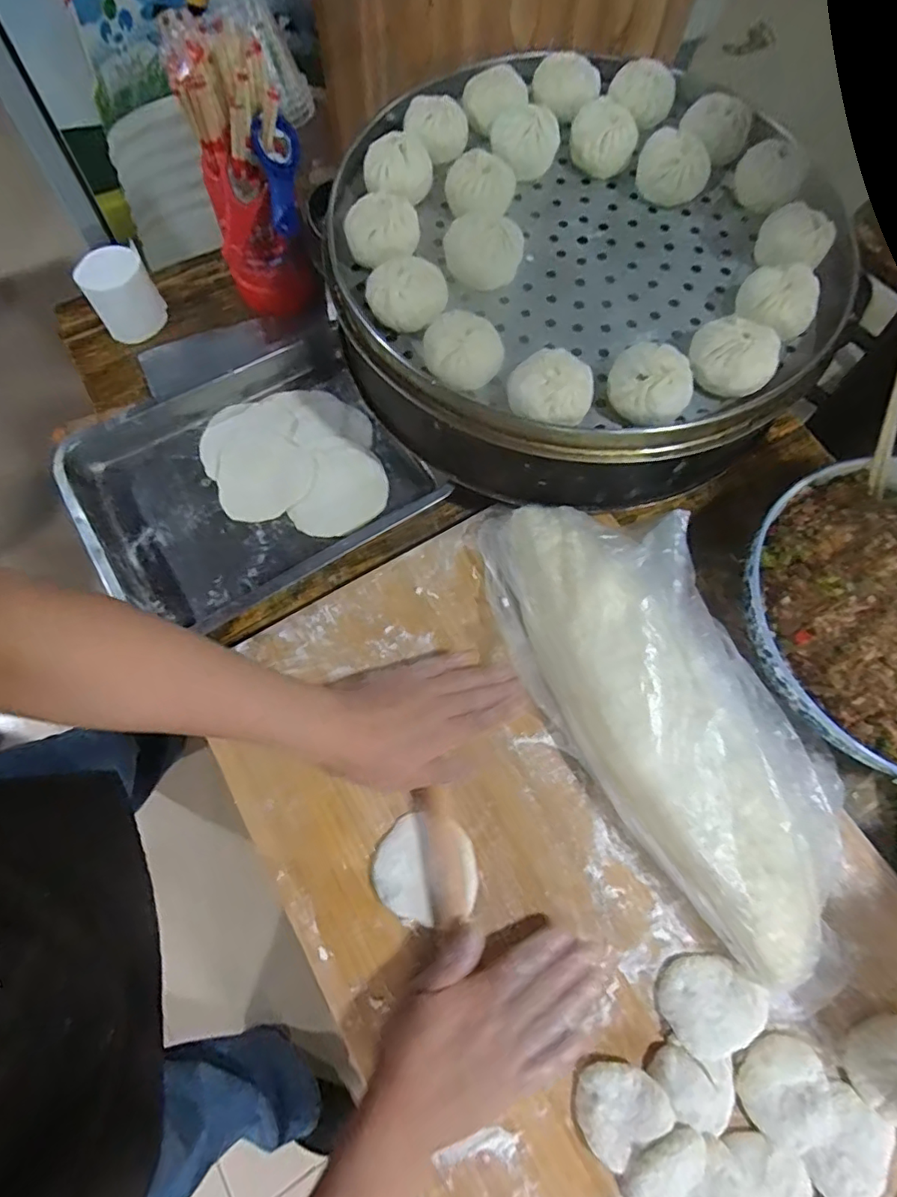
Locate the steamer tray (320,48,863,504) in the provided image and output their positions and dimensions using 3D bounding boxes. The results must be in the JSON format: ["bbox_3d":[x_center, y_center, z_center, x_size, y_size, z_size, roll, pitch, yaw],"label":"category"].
[{"bbox_3d":[0.119,-0.319,0.537,0.465,0.131,0.432,33,71,9],"label":"steamer tray"}]

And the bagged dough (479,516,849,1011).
[{"bbox_3d":[0.186,0.087,0.458,0.165,0.106,0.453,-31,74,-13],"label":"bagged dough"}]

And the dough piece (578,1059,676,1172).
[{"bbox_3d":[0.120,0.361,0.394,0.060,0.026,0.050,-38,76,-15],"label":"dough piece"}]

